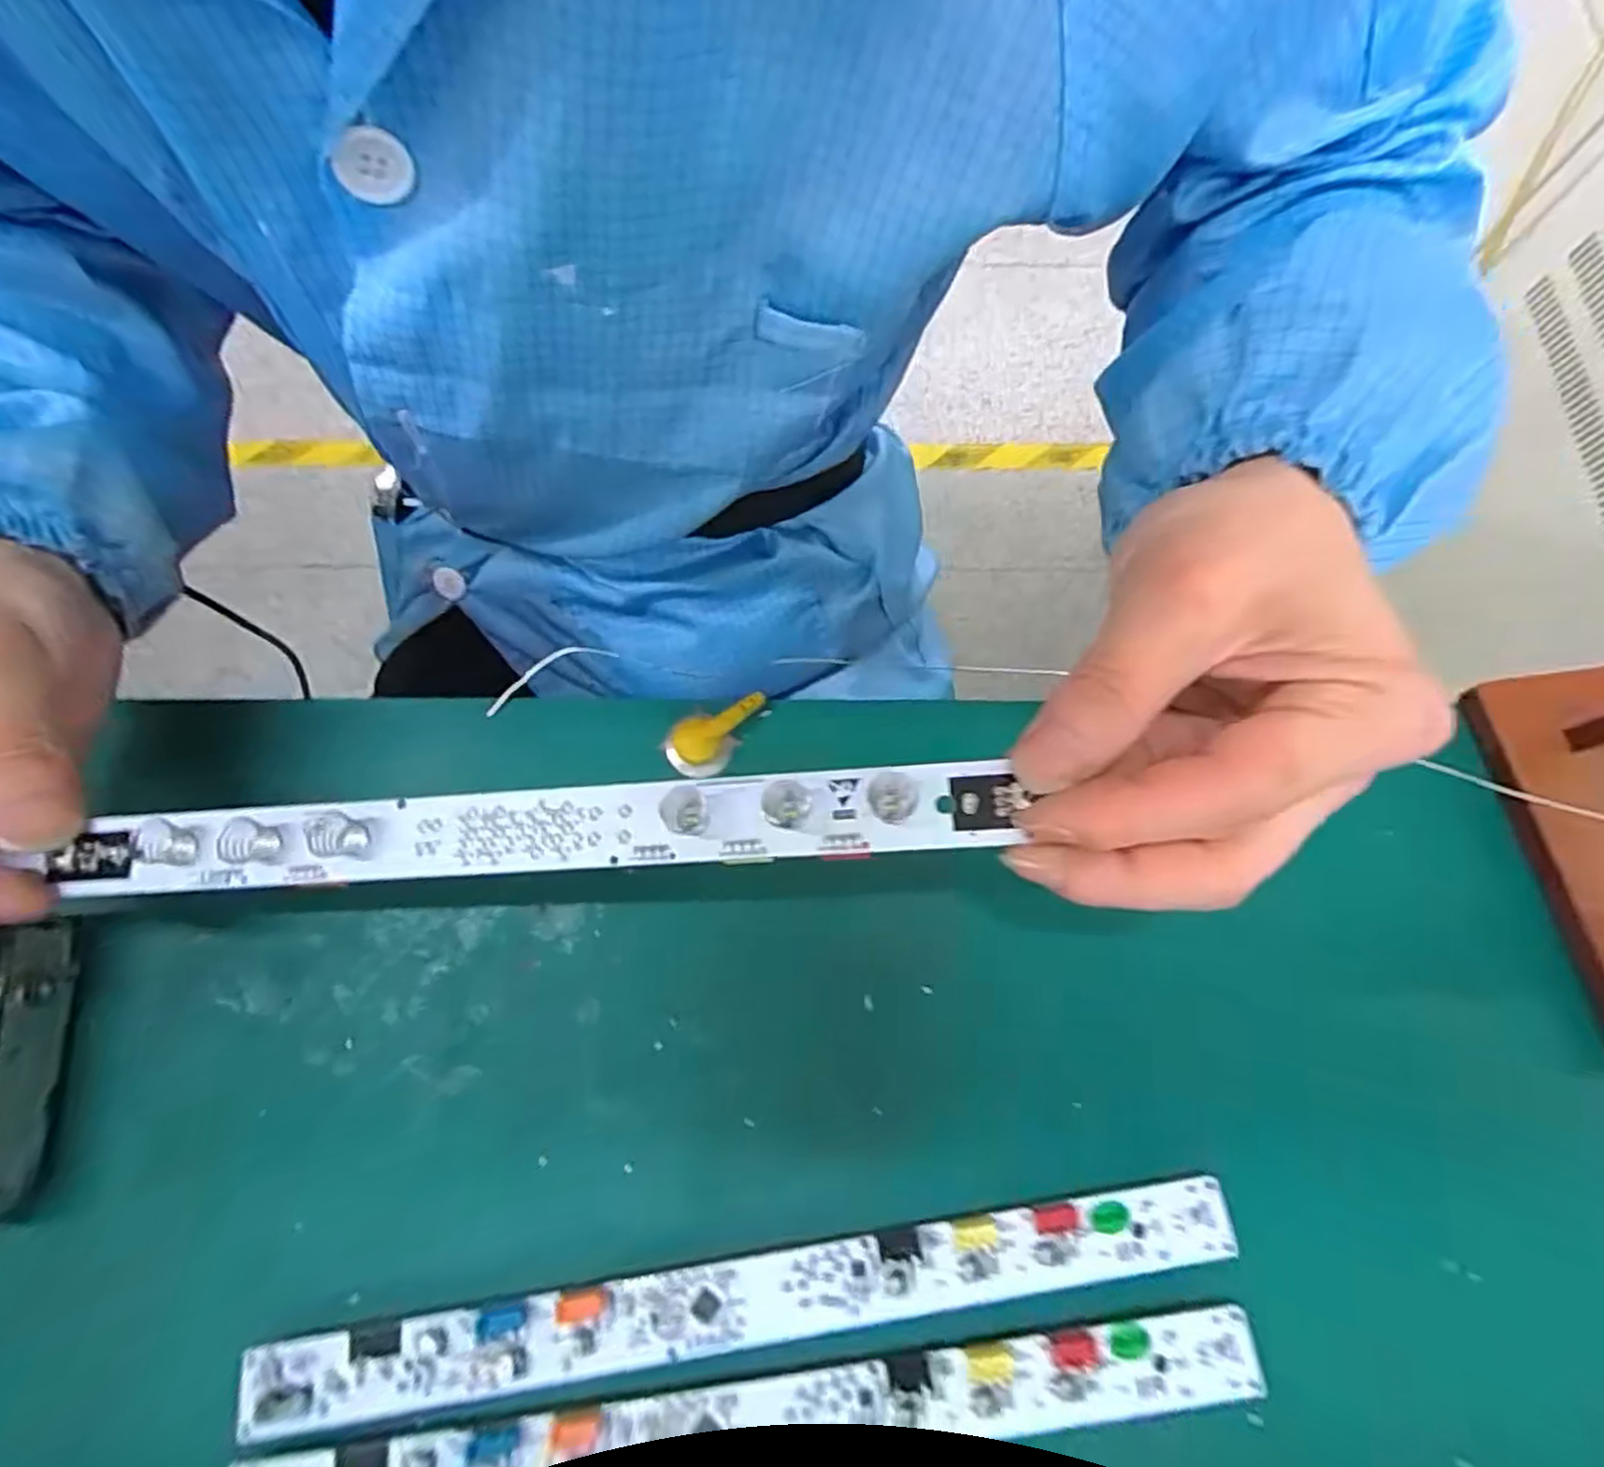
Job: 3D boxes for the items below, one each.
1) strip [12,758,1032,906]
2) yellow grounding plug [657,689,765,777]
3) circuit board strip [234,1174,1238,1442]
[{"bbox_3d":[-0.074,0.025,0.191,0.247,0.008,0.021,-4,74,5],"label":"strip"},{"bbox_3d":[-0.031,0.000,0.281,0.041,0.014,0.020,-37,76,-11],"label":"yellow grounding plug"},{"bbox_3d":[-0.014,0.167,0.222,0.285,0.009,0.022,-8,70,-3],"label":"circuit board strip"}]

